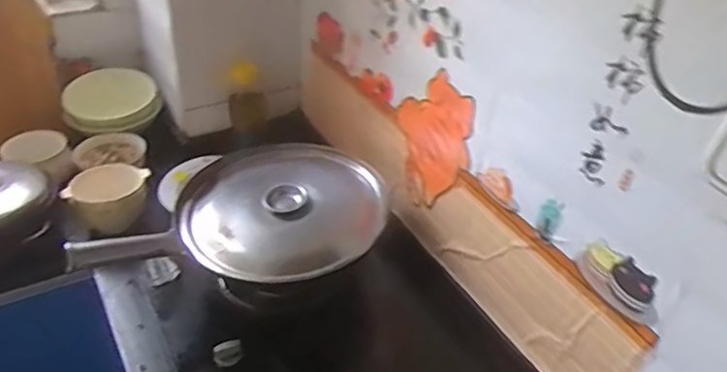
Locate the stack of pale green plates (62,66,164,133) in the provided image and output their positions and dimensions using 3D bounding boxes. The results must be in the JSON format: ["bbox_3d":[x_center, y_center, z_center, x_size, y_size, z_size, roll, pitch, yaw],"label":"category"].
[{"bbox_3d":[-0.563,-0.196,1.366,0.193,0.071,0.182,-13,40,-21],"label":"stack of pale green plates"}]

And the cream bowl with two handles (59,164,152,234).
[{"bbox_3d":[-0.481,0.019,1.175,0.118,0.095,0.126,2,37,-2],"label":"cream bowl with two handles"}]

